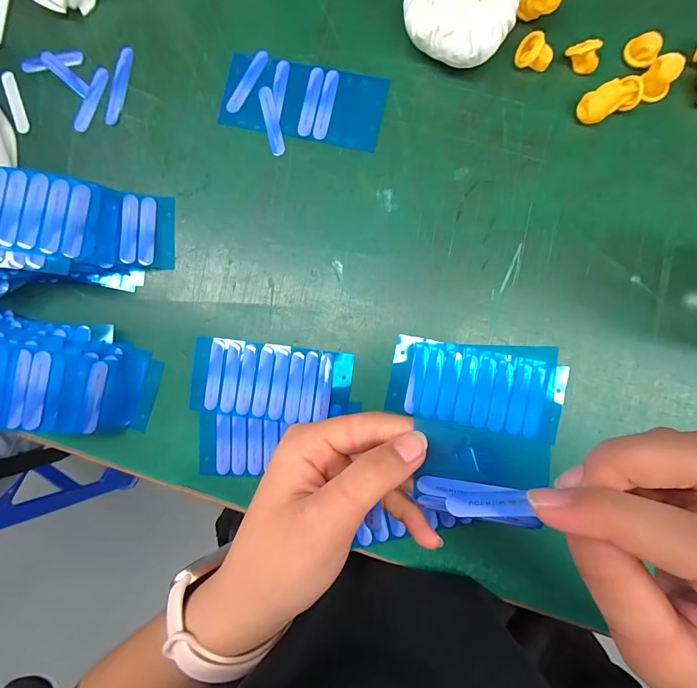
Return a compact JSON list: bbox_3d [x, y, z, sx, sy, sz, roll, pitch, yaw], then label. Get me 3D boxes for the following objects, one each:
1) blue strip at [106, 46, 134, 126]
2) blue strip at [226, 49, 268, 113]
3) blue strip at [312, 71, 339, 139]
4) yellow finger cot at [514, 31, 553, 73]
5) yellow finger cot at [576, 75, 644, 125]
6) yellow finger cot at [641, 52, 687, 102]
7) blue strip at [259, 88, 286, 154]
[{"bbox_3d":[-0.178,-0.199,0.280,0.011,0.004,0.059,15,90,5],"label":"blue strip"},{"bbox_3d":[-0.076,-0.197,0.272,0.010,0.004,0.050,35,92,4],"label":"blue strip"},{"bbox_3d":[-0.017,-0.177,0.267,0.011,0.004,0.050,13,90,5],"label":"blue strip"},{"bbox_3d":[0.128,-0.200,0.250,0.024,0.015,0.017,43,93,4],"label":"yellow finger cot"},{"bbox_3d":[0.176,-0.164,0.246,0.037,0.014,0.019,-18,88,4],"label":"yellow finger cot"},{"bbox_3d":[0.207,-0.177,0.239,0.020,0.017,0.021,0,89,5],"label":"yellow finger cot"},{"bbox_3d":[-0.057,-0.167,0.269,0.011,0.004,0.051,-14,88,5],"label":"blue strip"}]

